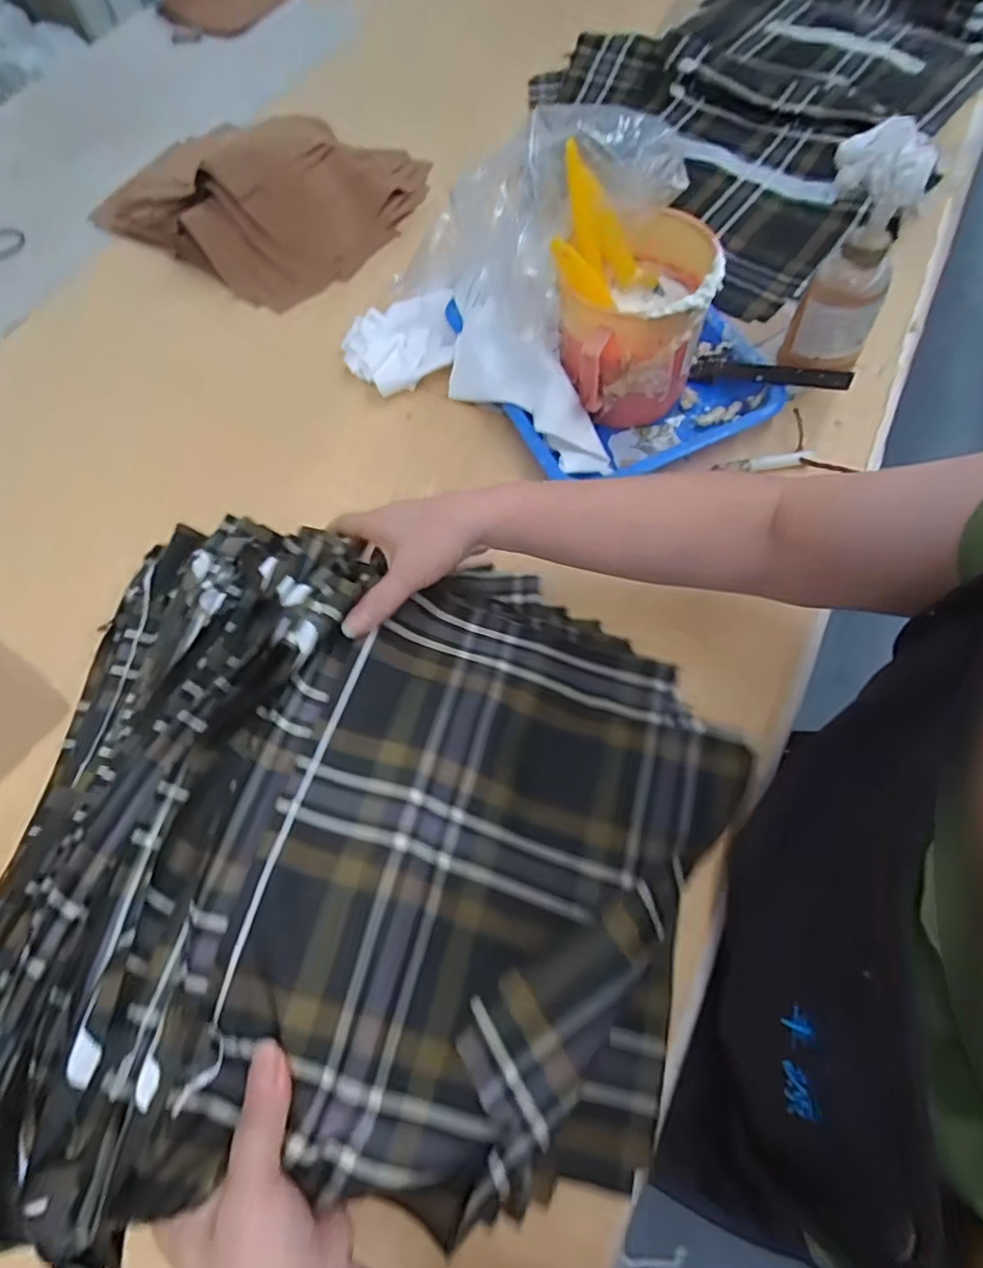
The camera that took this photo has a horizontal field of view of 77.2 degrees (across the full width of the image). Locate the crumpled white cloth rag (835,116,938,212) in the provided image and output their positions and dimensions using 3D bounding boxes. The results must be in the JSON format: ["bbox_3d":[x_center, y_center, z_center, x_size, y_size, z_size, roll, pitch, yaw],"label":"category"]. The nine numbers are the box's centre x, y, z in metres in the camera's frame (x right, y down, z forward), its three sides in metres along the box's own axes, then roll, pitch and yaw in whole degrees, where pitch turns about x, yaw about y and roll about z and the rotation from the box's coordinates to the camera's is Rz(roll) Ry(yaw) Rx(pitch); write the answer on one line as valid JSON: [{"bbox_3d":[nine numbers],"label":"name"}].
[{"bbox_3d":[0.267,-0.316,0.413,0.069,0.042,0.028,34,71,17],"label":"crumpled white cloth rag"}]

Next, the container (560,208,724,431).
[{"bbox_3d":[0.121,-0.251,0.515,0.127,0.128,0.117,-8,64,0],"label":"container"}]

